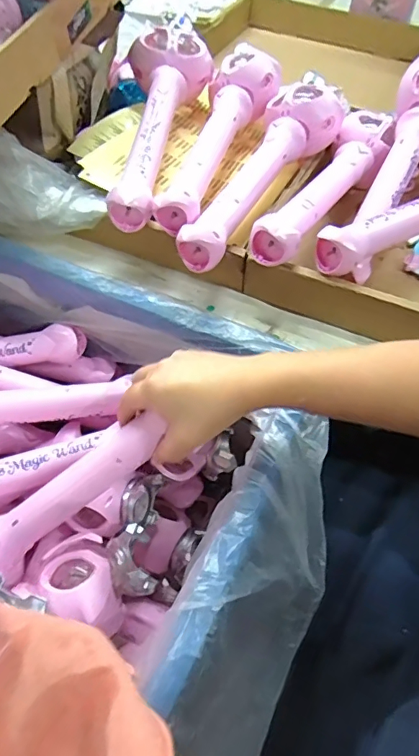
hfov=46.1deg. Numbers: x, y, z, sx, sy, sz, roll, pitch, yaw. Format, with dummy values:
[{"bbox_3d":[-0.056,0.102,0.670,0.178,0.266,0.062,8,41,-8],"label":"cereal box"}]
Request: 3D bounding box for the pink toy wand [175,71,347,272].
[{"bbox_3d":[0.068,-0.250,0.574,0.098,0.054,0.351,21,56,14],"label":"pink toy wand"}]

